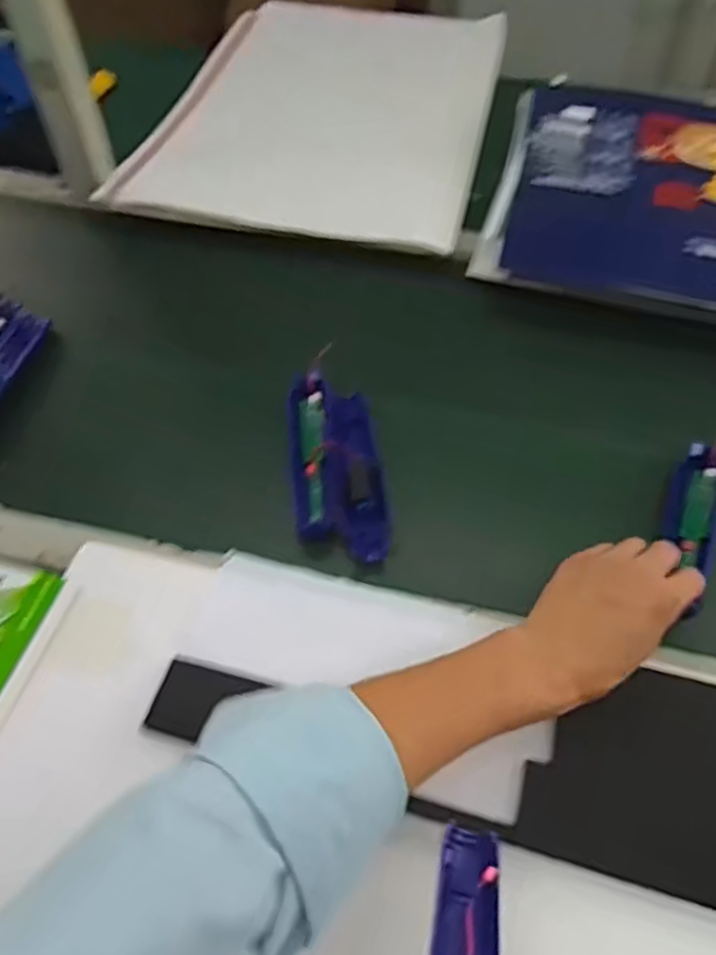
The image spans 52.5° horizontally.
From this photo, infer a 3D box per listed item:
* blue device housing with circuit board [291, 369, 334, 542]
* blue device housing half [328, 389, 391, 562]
[{"bbox_3d":[-0.040,-0.027,0.608,0.032,0.026,0.166,-2,53,-1],"label":"blue device housing with circuit board"},{"bbox_3d":[-0.002,-0.006,0.588,0.042,0.018,0.158,-7,53,-4],"label":"blue device housing half"}]

